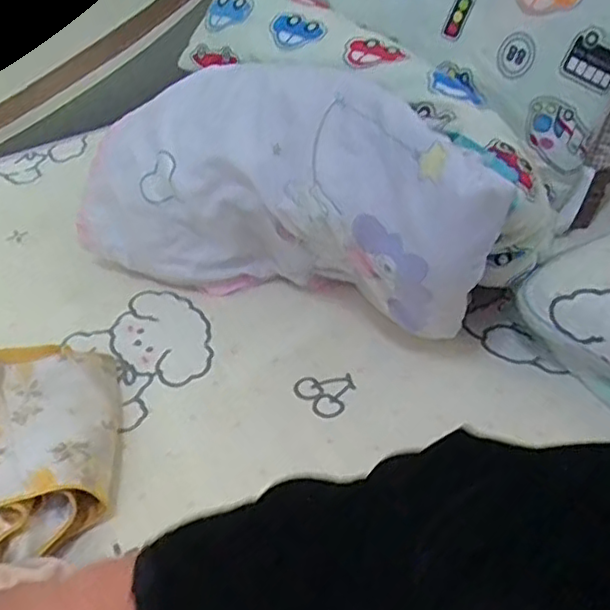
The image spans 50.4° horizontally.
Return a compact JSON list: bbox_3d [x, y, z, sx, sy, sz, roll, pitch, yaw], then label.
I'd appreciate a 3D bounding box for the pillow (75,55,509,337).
[{"bbox_3d":[-0.026,-0.099,0.693,0.503,0.260,0.136,10,41,35],"label":"pillow"}]

